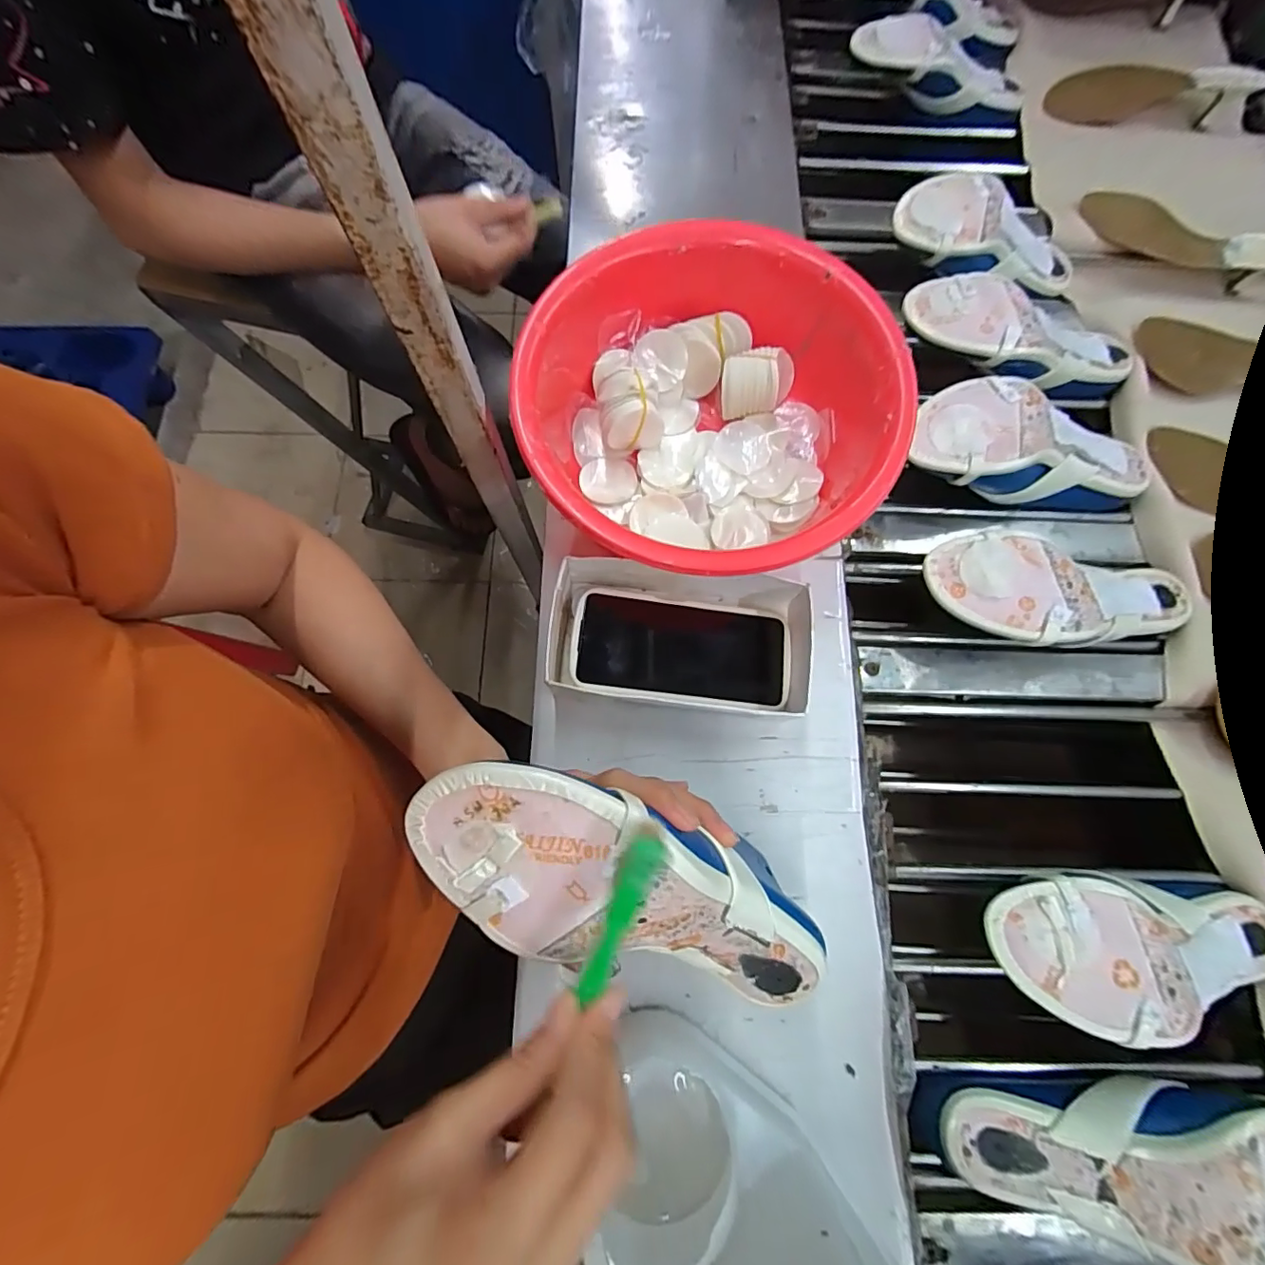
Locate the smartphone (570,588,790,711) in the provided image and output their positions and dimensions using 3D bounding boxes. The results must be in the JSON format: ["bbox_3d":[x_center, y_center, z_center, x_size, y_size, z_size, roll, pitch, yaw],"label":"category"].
[{"bbox_3d":[0.039,0.012,0.408,0.166,0.009,0.080,8,70,-5],"label":"smartphone"}]

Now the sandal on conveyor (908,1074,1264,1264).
[{"bbox_3d":[0.329,0.346,0.349,0.257,0.057,0.091,-3,73,17],"label":"sandal on conveyor"}]

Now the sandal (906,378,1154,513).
[{"bbox_3d":[0.357,-0.167,0.484,0.236,0.054,0.089,8,74,-13],"label":"sandal"}]

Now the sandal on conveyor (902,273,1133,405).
[{"bbox_3d":[0.372,-0.272,0.518,0.238,0.059,0.097,9,74,-13],"label":"sandal on conveyor"}]

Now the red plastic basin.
[{"bbox_3d":[0.056,-0.163,0.423,0.273,0.097,0.269,0,74,0],"label":"red plastic basin"}]

